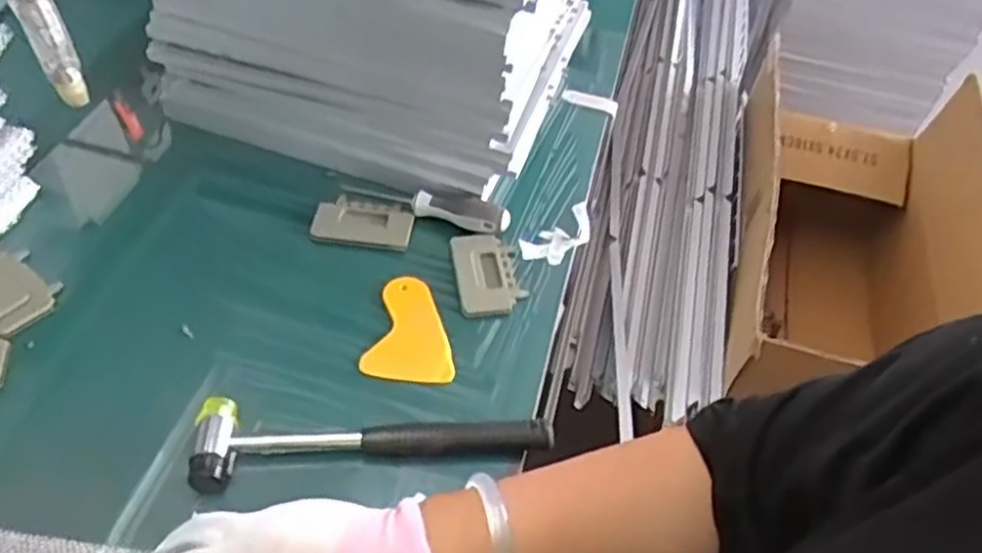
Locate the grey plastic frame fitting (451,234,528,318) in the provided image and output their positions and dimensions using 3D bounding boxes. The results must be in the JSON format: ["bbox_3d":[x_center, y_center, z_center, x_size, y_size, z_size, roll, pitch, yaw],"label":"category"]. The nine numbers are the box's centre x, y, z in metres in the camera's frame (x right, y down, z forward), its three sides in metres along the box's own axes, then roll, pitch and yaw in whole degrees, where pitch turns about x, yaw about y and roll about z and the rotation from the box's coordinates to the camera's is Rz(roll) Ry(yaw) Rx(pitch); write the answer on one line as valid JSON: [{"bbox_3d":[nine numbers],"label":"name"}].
[{"bbox_3d":[-0.003,-0.003,0.641,0.055,0.010,0.087,-3,50,-13],"label":"grey plastic frame fitting"}]

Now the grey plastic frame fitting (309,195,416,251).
[{"bbox_3d":[-0.114,-0.049,0.672,0.085,0.006,0.059,8,48,2],"label":"grey plastic frame fitting"}]

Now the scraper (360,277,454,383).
[{"bbox_3d":[-0.060,0.042,0.605,0.067,0.008,0.097,12,47,-4],"label":"scraper"}]

